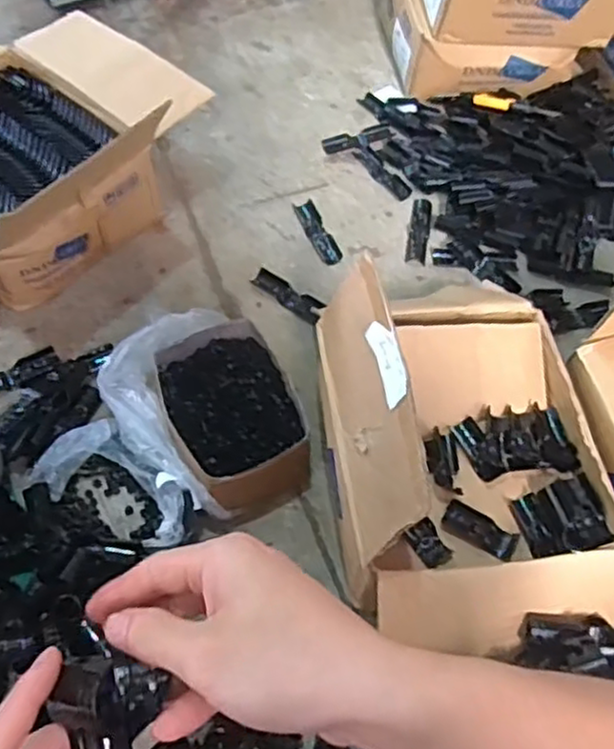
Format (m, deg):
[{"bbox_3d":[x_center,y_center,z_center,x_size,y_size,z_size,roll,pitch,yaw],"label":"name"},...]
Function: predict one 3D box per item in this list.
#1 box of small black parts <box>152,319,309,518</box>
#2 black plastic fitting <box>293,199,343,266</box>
[{"bbox_3d":[-0.093,0.056,0.898,0.157,0.084,0.221,-19,61,-16],"label":"box of small black parts"},{"bbox_3d":[0.019,-0.219,1.120,0.037,0.016,0.135,-15,60,-14],"label":"black plastic fitting"}]

